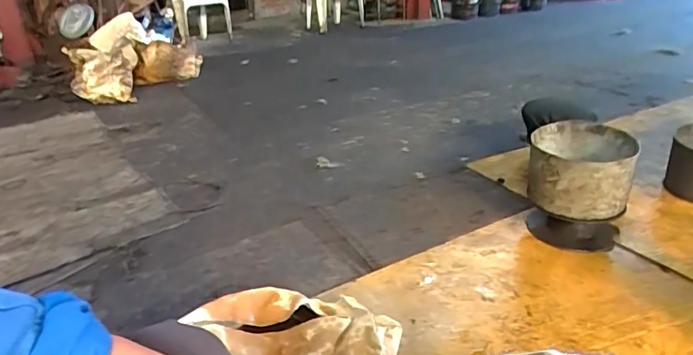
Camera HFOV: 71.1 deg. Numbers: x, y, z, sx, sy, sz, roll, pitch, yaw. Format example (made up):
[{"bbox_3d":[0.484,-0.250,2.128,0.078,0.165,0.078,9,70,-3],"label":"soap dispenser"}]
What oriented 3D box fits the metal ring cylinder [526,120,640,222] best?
[{"bbox_3d":[0.693,-0.015,1.451,0.281,0.205,0.279,14,31,29],"label":"metal ring cylinder"}]

